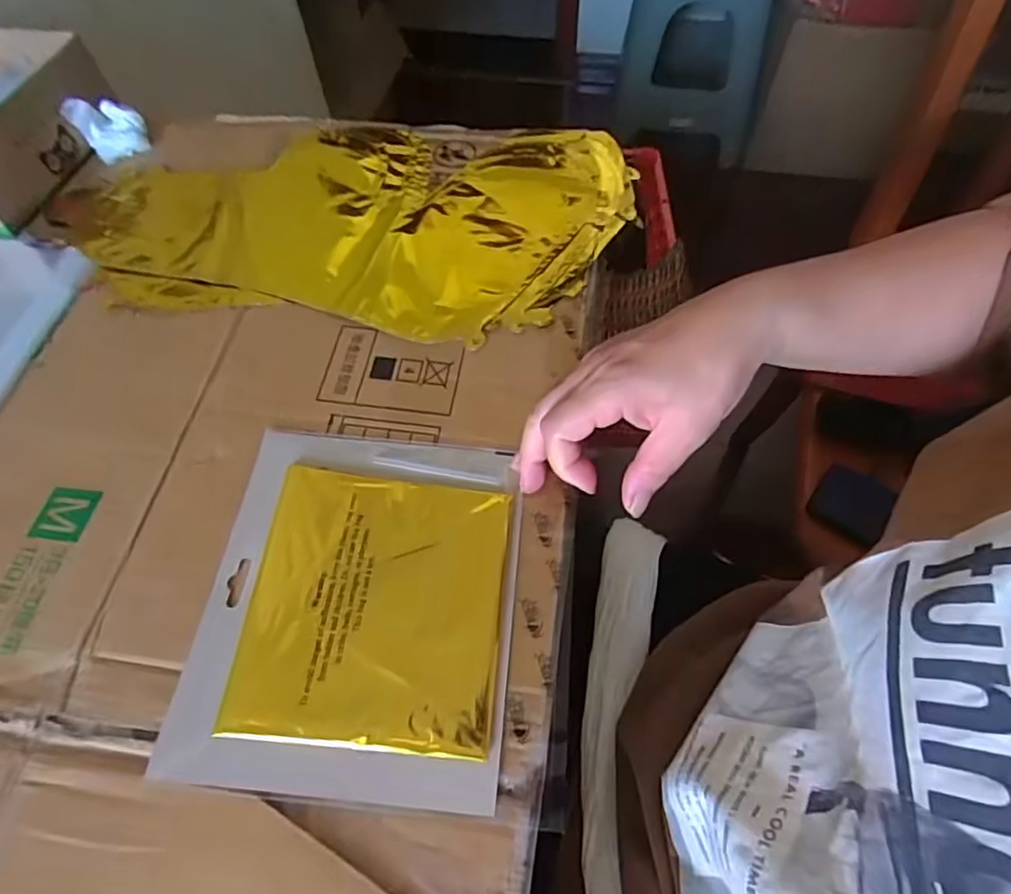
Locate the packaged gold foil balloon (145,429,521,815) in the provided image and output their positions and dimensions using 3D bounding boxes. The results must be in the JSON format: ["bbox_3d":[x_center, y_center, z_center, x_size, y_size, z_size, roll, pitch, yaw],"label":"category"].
[{"bbox_3d":[-0.079,0.079,0.331,0.163,0.012,0.193,3,60,5],"label":"packaged gold foil balloon"}]

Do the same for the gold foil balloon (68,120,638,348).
[{"bbox_3d":[-0.125,-0.186,0.497,0.426,0.035,0.235,8,60,7],"label":"gold foil balloon"}]

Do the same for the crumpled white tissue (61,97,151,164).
[{"bbox_3d":[-0.350,-0.285,0.532,0.053,0.037,0.039,-31,63,-14],"label":"crumpled white tissue"}]

